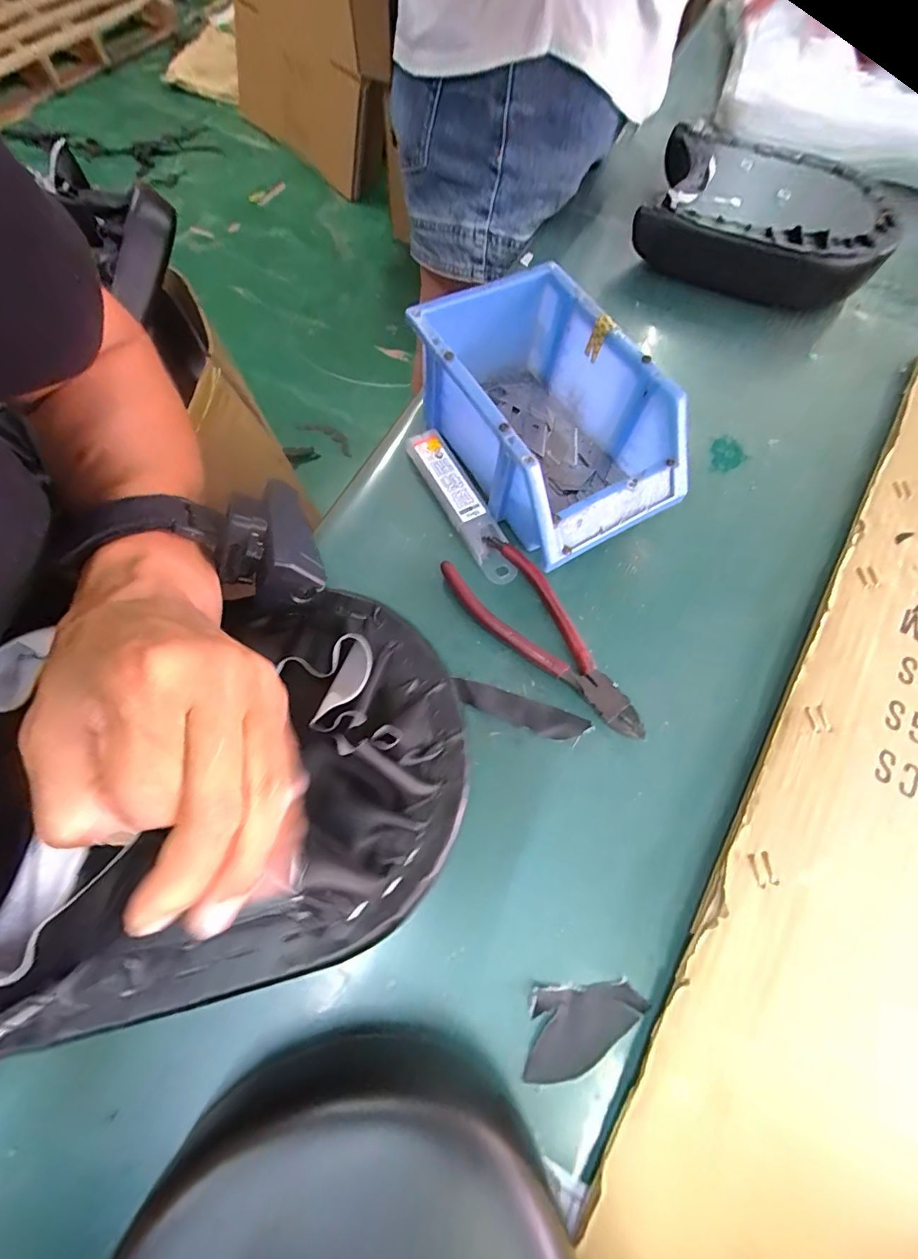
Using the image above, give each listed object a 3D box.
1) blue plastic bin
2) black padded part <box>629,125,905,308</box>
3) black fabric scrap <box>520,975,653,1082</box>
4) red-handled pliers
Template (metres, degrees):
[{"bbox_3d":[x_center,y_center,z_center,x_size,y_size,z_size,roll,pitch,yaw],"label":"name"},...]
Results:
[{"bbox_3d":[0.059,-0.143,0.321,0.113,0.074,0.180,-28,72,-15],"label":"blue plastic bin"},{"bbox_3d":[0.282,-0.387,0.443,0.209,0.052,0.184,19,68,6],"label":"black padded part"},{"bbox_3d":[0.061,0.191,0.227,0.059,0.004,0.035,-3,68,-5],"label":"black fabric scrap"},{"bbox_3d":[0.056,0.004,0.298,0.050,0.013,0.153,-39,75,-18],"label":"red-handled pliers"}]

